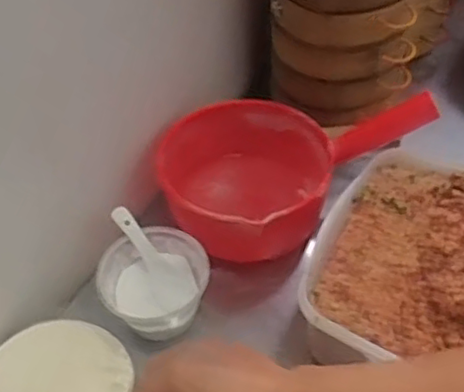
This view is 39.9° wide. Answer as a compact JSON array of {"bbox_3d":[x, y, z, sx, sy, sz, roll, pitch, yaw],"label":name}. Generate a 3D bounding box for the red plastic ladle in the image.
[{"bbox_3d":[0.067,-0.033,0.782,0.310,0.161,0.189,-11,49,-7],"label":"red plastic ladle"}]

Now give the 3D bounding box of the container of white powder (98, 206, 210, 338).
[{"bbox_3d":[-0.088,0.095,0.697,0.111,0.084,0.112,12,50,13],"label":"container of white powder"}]

